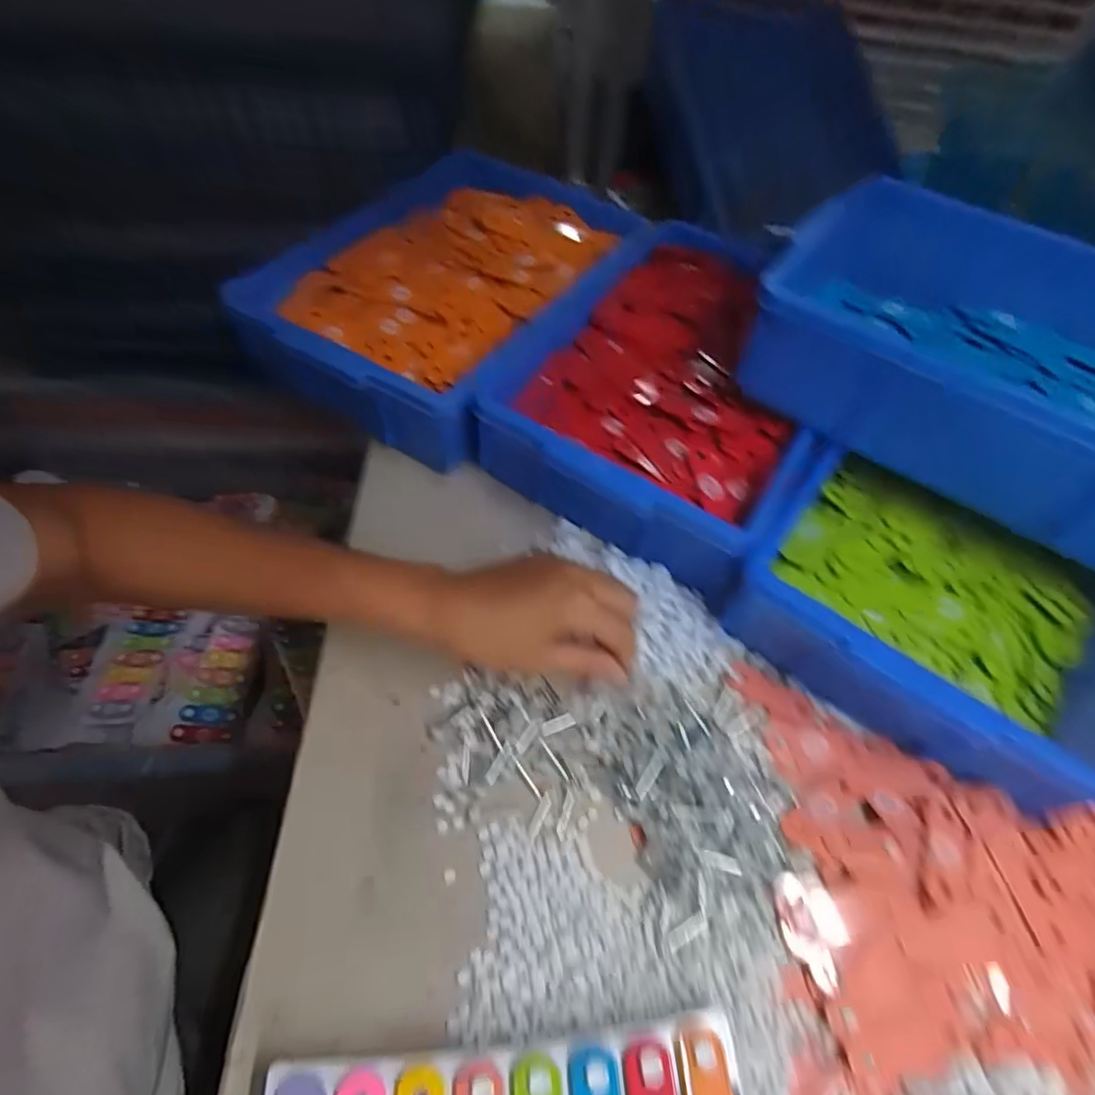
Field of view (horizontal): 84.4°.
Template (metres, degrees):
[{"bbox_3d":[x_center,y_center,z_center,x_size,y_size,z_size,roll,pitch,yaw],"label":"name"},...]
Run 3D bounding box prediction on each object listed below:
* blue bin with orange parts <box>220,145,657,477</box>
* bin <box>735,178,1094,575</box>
[{"bbox_3d":[-0.090,-0.257,0.598,0.243,0.096,0.362,26,59,13],"label":"blue bin with orange parts"},{"bbox_3d":[0.343,-0.128,0.460,0.351,0.114,0.220,31,60,16],"label":"bin"}]

